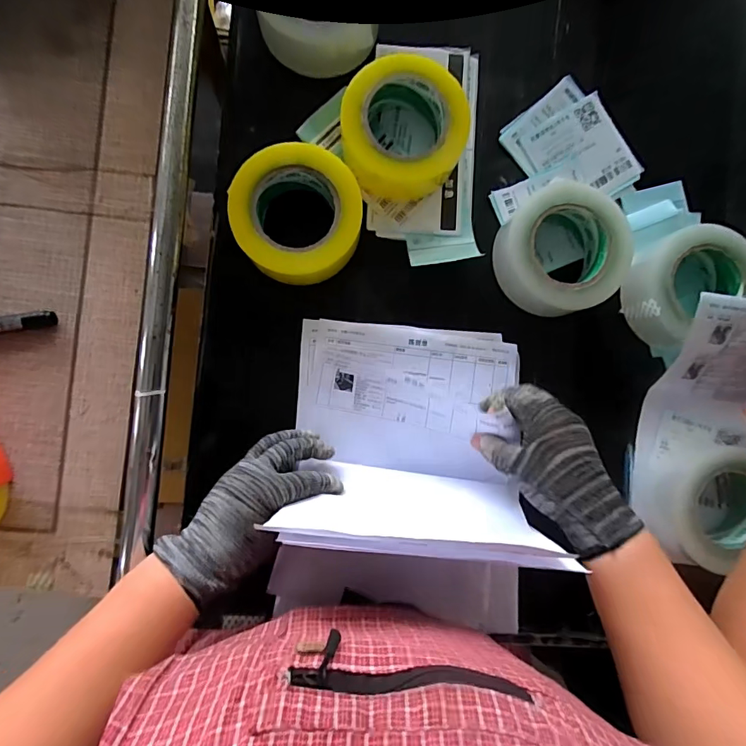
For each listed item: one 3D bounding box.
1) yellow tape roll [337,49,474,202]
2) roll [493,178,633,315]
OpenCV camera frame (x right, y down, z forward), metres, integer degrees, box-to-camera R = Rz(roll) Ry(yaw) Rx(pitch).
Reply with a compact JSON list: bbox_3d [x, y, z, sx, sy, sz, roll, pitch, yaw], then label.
[{"bbox_3d":[0.030,-0.242,0.449,0.120,0.054,0.116,0,87,-7],"label":"yellow tape roll"},{"bbox_3d":[0.188,-0.120,0.456,0.118,0.053,0.121,0,87,-7],"label":"roll"}]

